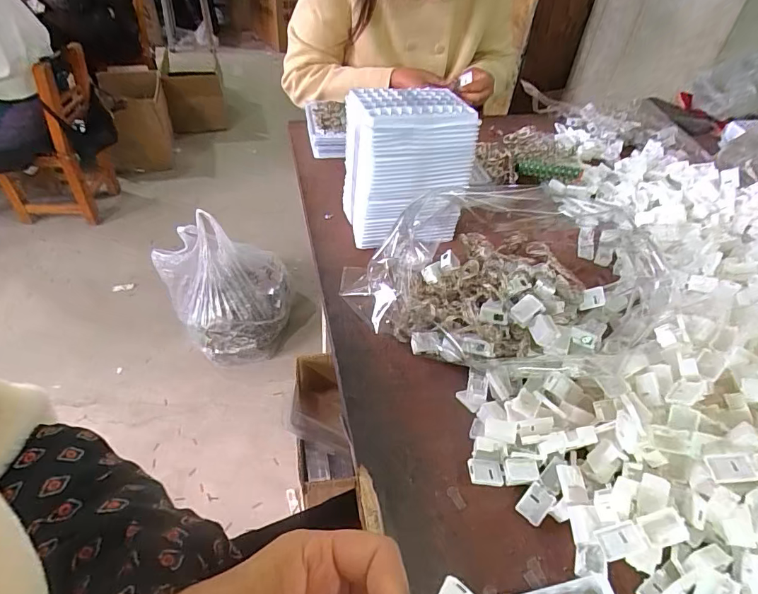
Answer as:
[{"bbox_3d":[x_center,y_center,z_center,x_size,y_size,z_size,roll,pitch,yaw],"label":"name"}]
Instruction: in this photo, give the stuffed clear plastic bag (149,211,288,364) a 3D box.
[{"bbox_3d":[-0.427,-0.012,1.243,0.340,0.333,0.266,-11,46,-16],"label":"stuffed clear plastic bag"}]

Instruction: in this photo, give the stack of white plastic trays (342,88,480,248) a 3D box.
[{"bbox_3d":[0.033,-0.151,0.533,0.139,0.159,0.096,-4,45,-9],"label":"stack of white plastic trays"}]

